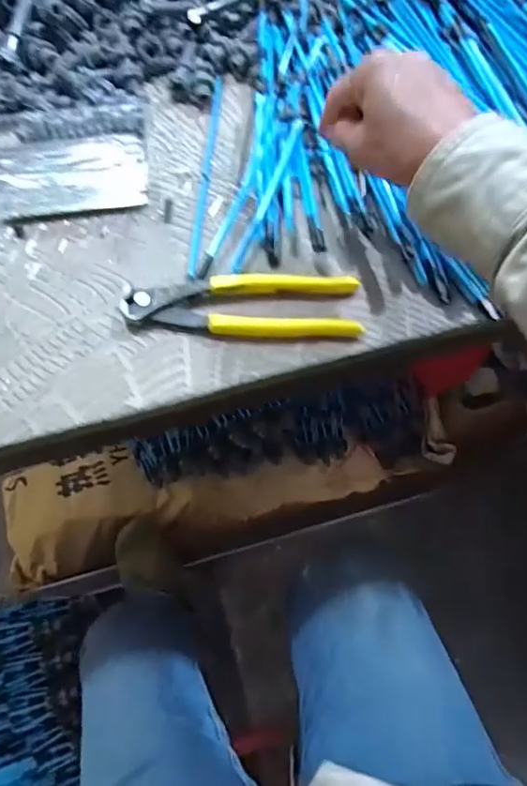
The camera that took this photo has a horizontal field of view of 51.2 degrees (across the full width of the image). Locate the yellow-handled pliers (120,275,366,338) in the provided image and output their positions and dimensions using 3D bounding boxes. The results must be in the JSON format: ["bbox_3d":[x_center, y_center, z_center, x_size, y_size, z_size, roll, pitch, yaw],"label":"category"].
[{"bbox_3d":[-0.016,-0.063,0.390,0.165,0.014,0.047,-1,64,1],"label":"yellow-handled pliers"}]

